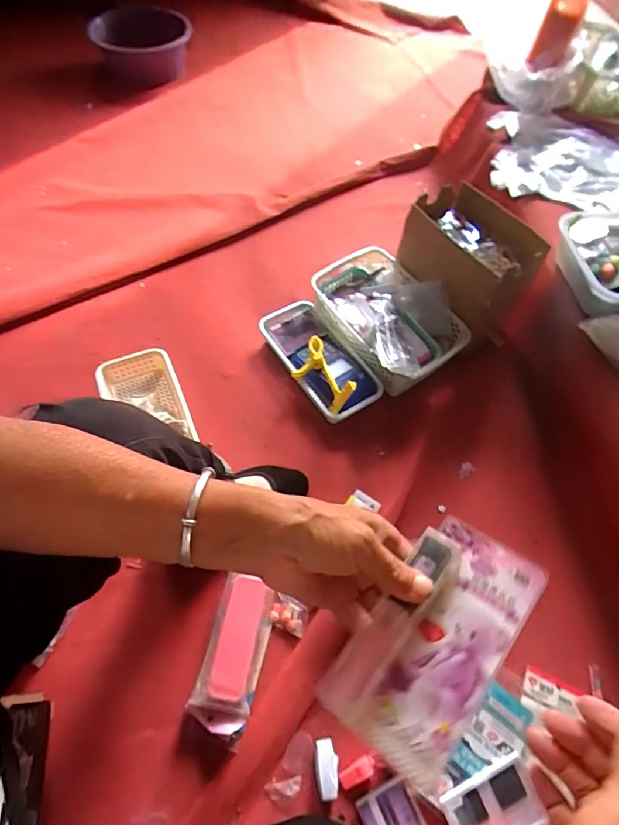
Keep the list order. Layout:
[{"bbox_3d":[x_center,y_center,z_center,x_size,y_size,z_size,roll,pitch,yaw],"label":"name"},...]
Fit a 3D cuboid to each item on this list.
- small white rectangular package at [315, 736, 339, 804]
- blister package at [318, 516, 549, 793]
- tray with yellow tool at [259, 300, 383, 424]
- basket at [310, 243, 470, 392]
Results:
[{"bbox_3d":[0.023,0.461,0.596,0.027,0.018,0.063,-3,61,-6],"label":"small white rectangular package"},{"bbox_3d":[0.080,0.138,0.289,0.077,0.020,0.147,37,65,15],"label":"blister package"},{"bbox_3d":[0.016,-0.117,0.872,0.130,0.070,0.265,-27,66,-18],"label":"tray with yellow tool"},{"bbox_3d":[0.150,-0.199,0.914,0.205,0.100,0.308,-27,66,-18],"label":"basket"}]

